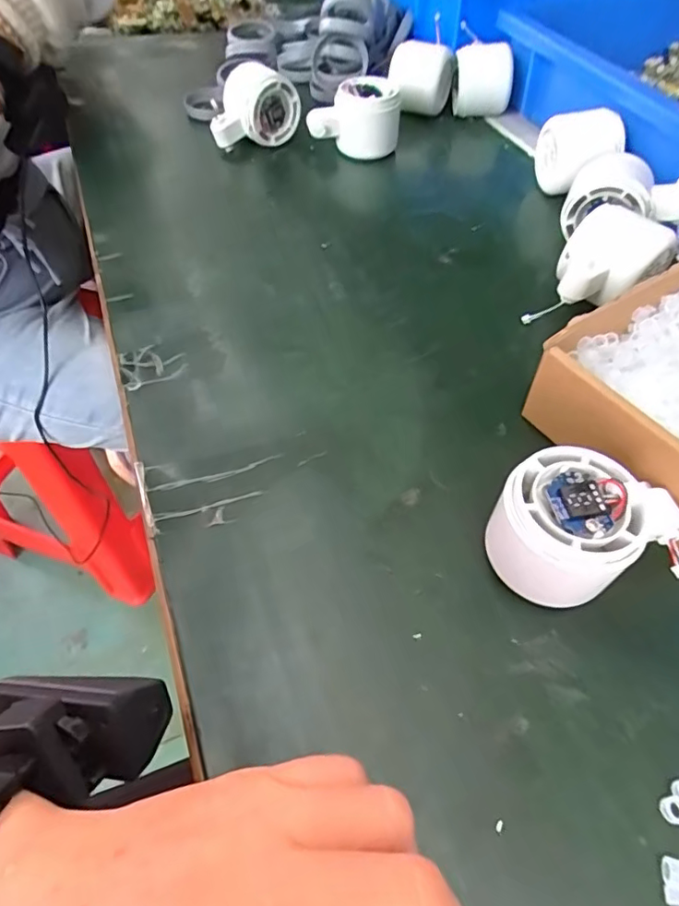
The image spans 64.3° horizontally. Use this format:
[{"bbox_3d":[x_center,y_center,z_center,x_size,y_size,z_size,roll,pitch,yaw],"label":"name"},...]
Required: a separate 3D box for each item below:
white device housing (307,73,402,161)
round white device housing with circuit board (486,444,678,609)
[{"bbox_3d":[0.013,-0.316,0.512,0.083,0.051,0.056,-4,53,-4],"label":"white device housing"},{"bbox_3d":[0.108,0.035,0.244,0.087,0.050,0.054,-2,53,-2],"label":"round white device housing with circuit board"}]

